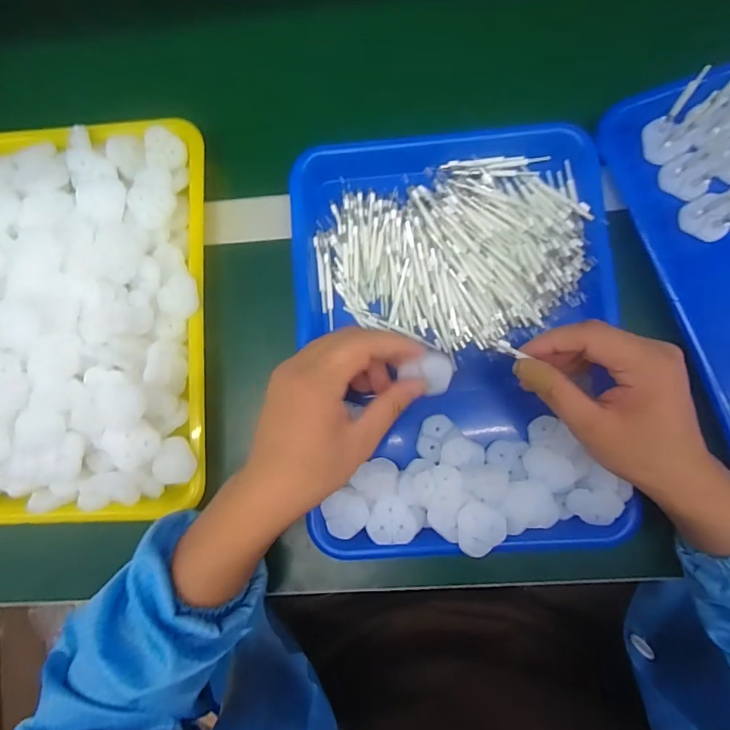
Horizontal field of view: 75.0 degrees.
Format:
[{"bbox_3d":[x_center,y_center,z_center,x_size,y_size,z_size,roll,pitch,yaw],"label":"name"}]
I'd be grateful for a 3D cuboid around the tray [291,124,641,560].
[{"bbox_3d":[0.070,-0.027,0.379,0.243,0.037,0.336,-3,83,5],"label":"tray"}]

